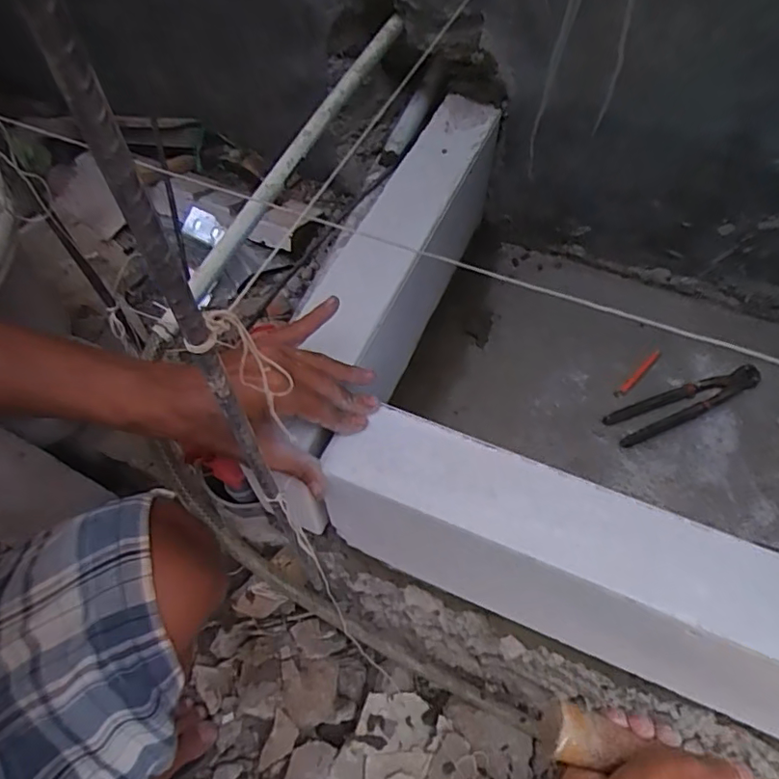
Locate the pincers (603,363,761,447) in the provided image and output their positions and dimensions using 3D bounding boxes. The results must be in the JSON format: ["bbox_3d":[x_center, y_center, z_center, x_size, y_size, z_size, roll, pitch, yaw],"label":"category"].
[{"bbox_3d":[0.388,0.016,0.724,0.221,0.013,0.049,-20,60,-11],"label":"pincers"}]

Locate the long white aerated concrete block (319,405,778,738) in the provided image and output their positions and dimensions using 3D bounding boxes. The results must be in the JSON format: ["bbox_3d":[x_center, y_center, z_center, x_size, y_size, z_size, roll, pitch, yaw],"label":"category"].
[{"bbox_3d":[0.227,0.178,0.462,0.575,0.183,0.076,21,61,12],"label":"long white aerated concrete block"}]

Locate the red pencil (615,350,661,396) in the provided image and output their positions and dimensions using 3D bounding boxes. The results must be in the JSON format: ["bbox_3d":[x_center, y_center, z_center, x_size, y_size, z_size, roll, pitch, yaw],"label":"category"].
[{"bbox_3d":[0.339,-0.020,0.755,0.093,0.012,0.011,-38,65,-19],"label":"red pencil"}]

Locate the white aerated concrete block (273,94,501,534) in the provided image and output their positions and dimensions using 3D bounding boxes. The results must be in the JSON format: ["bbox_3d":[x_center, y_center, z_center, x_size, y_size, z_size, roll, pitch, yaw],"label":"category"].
[{"bbox_3d":[0.010,-0.128,0.661,0.079,0.200,0.514,19,61,13],"label":"white aerated concrete block"}]

